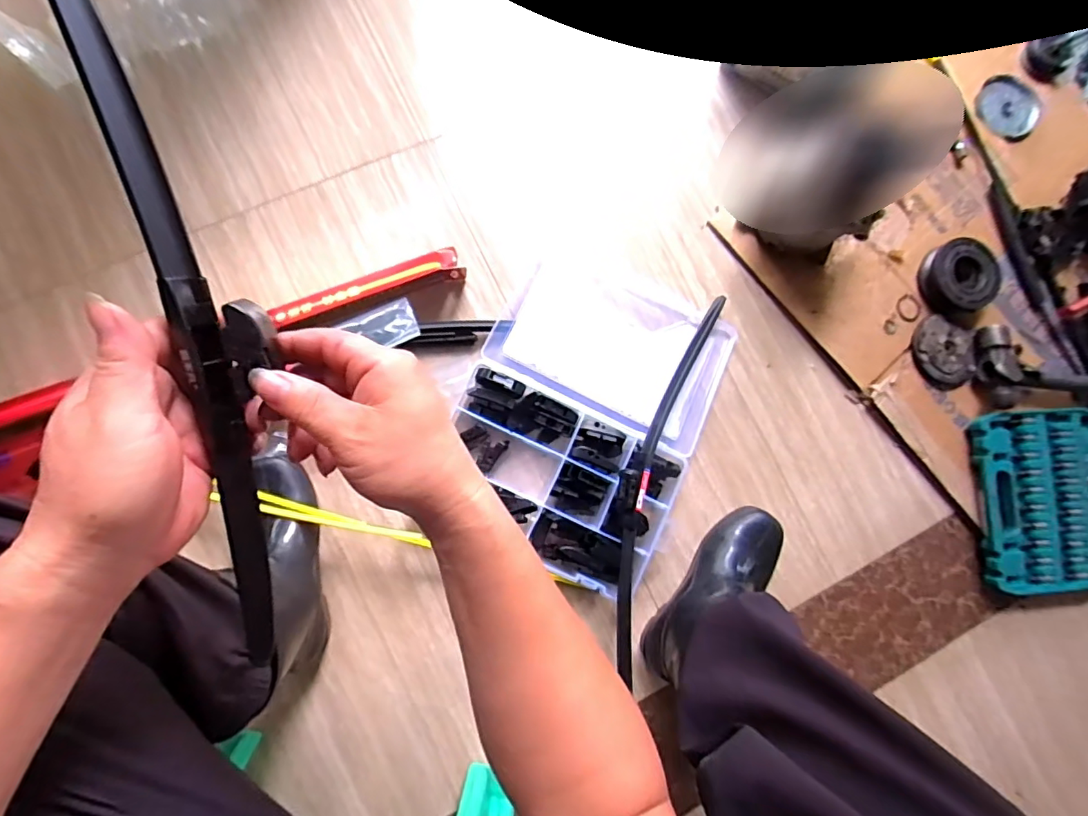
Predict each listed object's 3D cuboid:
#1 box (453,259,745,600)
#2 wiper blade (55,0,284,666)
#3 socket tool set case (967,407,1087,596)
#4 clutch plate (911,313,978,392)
[{"bbox_3d":[0.055,0.005,0.674,0.302,0.048,0.396,27,81,-1],"label":"box"},{"bbox_3d":[-0.174,-0.027,0.274,0.059,0.025,0.377,-7,107,-6],"label":"wiper blade"},{"bbox_3d":[0.782,0.122,0.712,0.369,0.061,0.249,-4,83,-6],"label":"socket tool set case"},{"bbox_3d":[0.568,-0.080,0.730,0.090,0.016,0.101,-3,83,-5],"label":"clutch plate"}]

